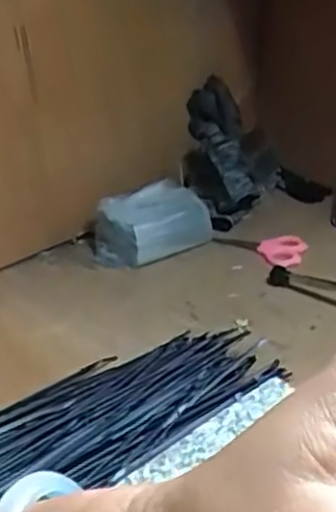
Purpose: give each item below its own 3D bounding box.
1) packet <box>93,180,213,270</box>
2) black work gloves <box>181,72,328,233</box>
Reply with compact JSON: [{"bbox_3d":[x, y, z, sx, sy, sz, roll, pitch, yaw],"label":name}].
[{"bbox_3d":[-0.019,-0.038,0.789,0.128,0.055,0.068,-16,35,-22],"label":"packet"},{"bbox_3d":[0.106,-0.129,0.865,0.175,0.136,0.099,-20,37,-27],"label":"black work gloves"}]

